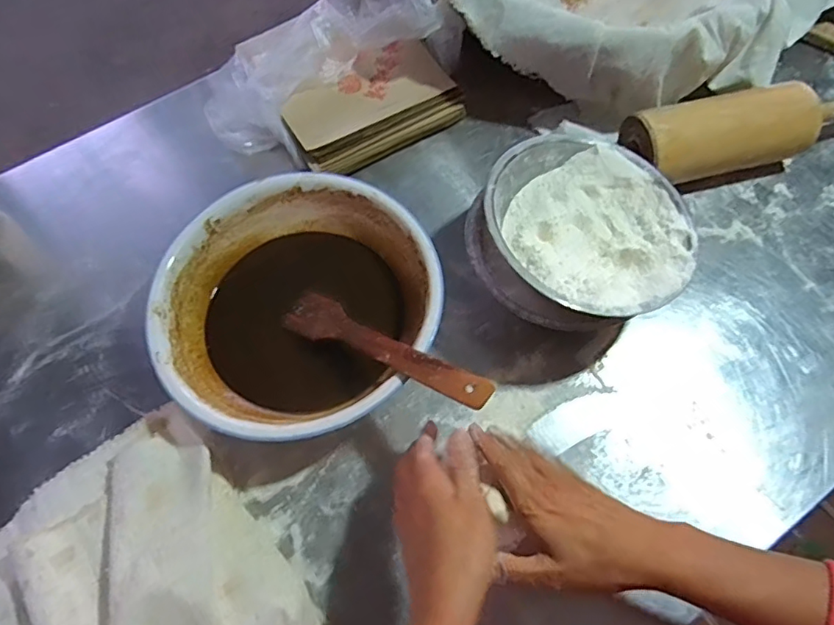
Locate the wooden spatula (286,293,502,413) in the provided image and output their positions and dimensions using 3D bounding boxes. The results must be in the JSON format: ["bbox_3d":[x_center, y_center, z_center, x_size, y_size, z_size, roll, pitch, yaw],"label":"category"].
[{"bbox_3d":[-0.033,0.028,0.473,0.227,0.008,0.041,22,61,36],"label":"wooden spatula"}]

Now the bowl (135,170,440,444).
[{"bbox_3d":[-0.108,0.000,0.519,0.244,0.103,0.245,0,65,1],"label":"bowl"}]

